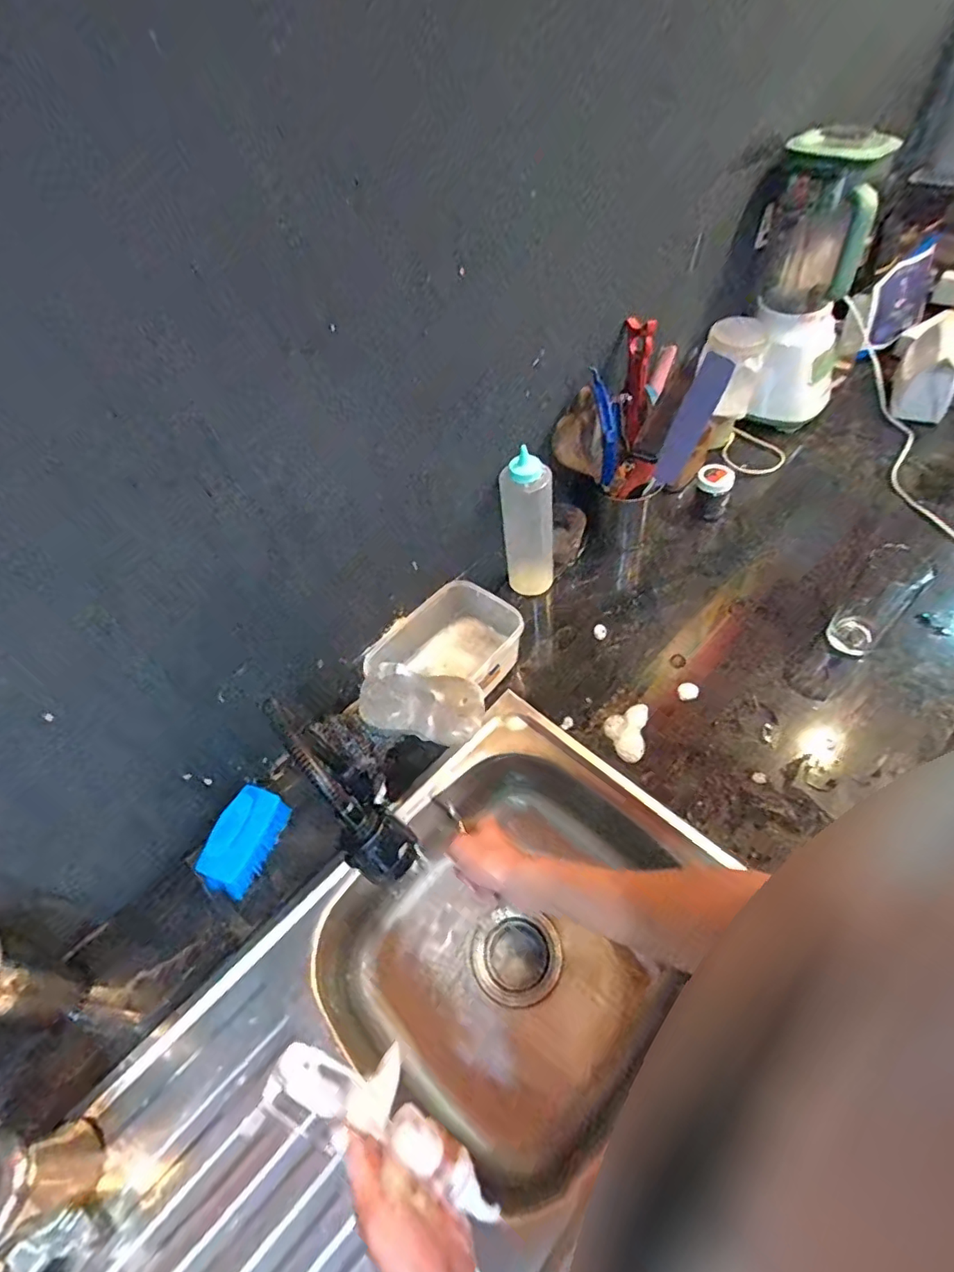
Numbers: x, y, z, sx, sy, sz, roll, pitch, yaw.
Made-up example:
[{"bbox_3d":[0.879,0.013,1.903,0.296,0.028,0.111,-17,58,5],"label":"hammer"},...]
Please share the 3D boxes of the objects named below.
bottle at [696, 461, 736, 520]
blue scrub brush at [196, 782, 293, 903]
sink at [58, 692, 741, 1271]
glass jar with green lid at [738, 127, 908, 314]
[{"bbox_3d":[0.382,-0.235,0.903,0.055,0.068,0.056,21,58,21],"label":"bottle"},{"bbox_3d":[-0.274,0.235,0.648,0.042,0.076,0.111,-13,39,50],"label":"blue scrub brush"},{"bbox_3d":[-0.078,0.435,0.586,0.380,0.161,0.735,34,64,27],"label":"sink"},{"bbox_3d":[0.507,-0.625,0.852,0.164,0.223,0.120,26,60,23],"label":"glass jar with green lid"}]

